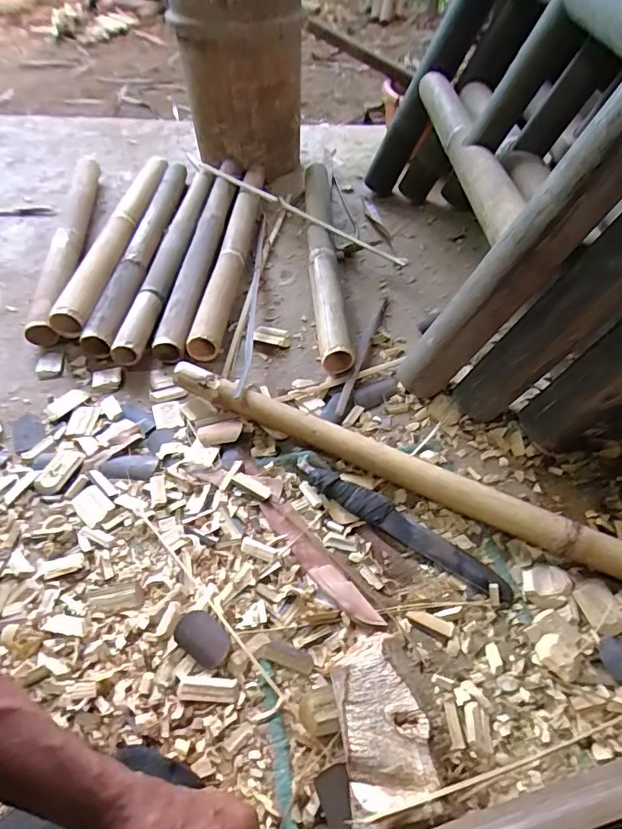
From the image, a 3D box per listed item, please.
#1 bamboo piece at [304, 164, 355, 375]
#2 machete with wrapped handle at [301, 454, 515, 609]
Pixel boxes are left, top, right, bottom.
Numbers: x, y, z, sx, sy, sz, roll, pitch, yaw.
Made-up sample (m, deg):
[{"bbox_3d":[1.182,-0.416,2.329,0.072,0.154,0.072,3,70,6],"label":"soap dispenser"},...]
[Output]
[{"bbox_3d":[0.025,-0.319,0.932,0.058,0.063,0.601,-3,50,0],"label":"bamboo piece"},{"bbox_3d":[0.103,0.128,0.566,0.273,0.028,0.035,28,57,23],"label":"machete with wrapped handle"}]

